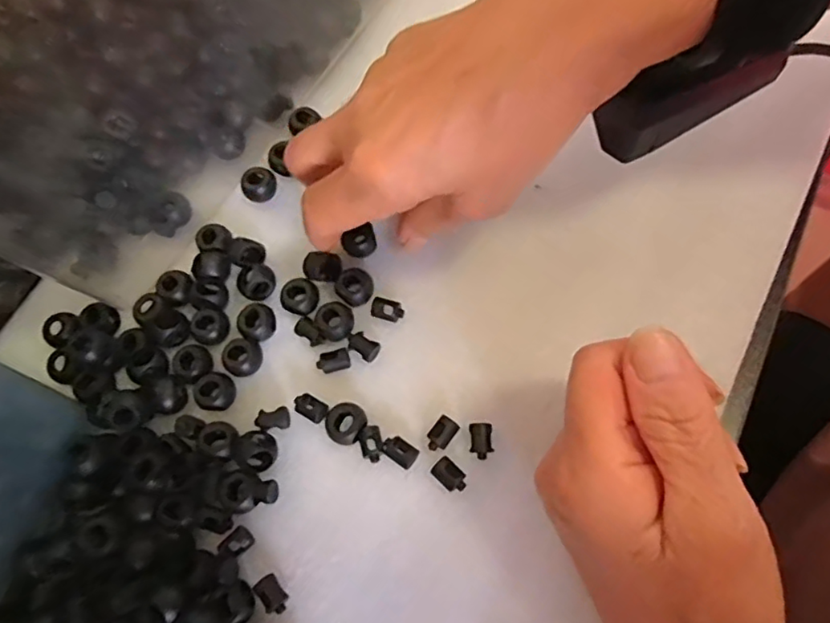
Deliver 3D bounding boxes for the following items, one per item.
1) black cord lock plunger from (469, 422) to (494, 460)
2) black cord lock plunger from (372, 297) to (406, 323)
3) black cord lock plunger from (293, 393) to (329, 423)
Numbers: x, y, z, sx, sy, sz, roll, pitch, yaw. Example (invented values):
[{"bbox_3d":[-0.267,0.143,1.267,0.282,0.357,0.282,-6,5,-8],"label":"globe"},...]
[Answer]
[{"bbox_3d":[0.027,0.053,0.242,0.009,0.004,0.015,-3,69,7],"label":"black cord lock plunger"},{"bbox_3d":[-0.012,-0.001,0.266,0.015,0.004,0.010,14,72,13],"label":"black cord lock plunger"},{"bbox_3d":[-0.046,0.041,0.254,0.016,0.004,0.010,31,76,18],"label":"black cord lock plunger"}]

